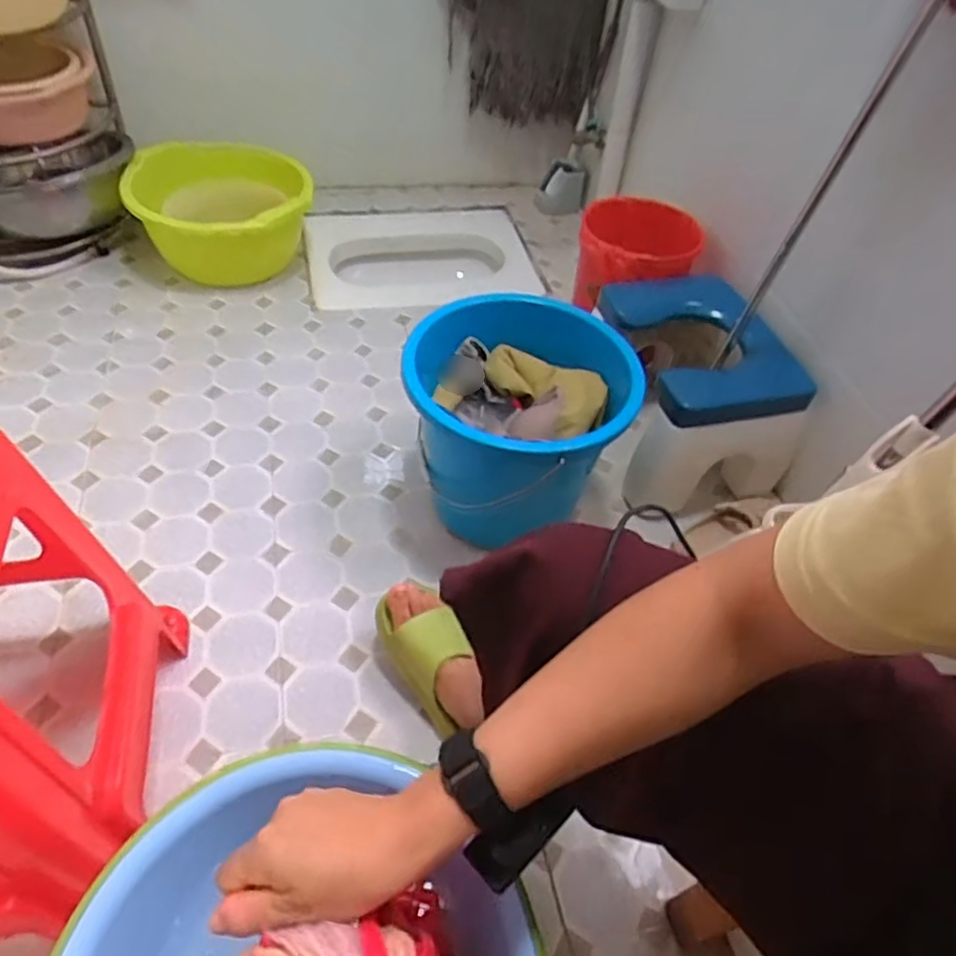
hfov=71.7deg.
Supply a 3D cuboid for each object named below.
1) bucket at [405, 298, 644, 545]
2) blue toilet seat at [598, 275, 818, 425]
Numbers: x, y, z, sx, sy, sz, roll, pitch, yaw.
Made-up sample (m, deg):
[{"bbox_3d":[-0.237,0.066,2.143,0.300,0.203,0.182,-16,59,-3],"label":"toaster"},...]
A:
[{"bbox_3d":[0.049,-0.066,1.008,0.306,0.305,0.292,3,49,-4],"label":"bucket"},{"bbox_3d":[0.358,-0.220,1.079,0.234,0.059,0.313,-8,51,-13],"label":"blue toilet seat"}]

